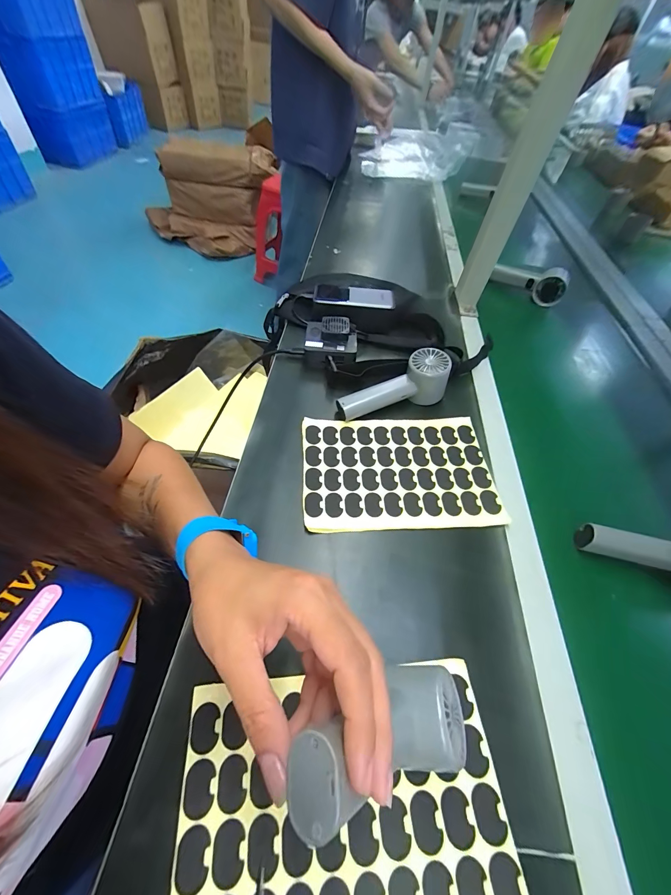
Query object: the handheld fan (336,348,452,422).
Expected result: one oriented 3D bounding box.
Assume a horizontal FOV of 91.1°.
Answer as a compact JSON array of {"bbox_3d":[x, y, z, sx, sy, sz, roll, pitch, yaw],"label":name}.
[{"bbox_3d":[0.077,-0.076,0.445,0.153,0.053,0.049,-22,58,-6],"label":"handheld fan"}]

